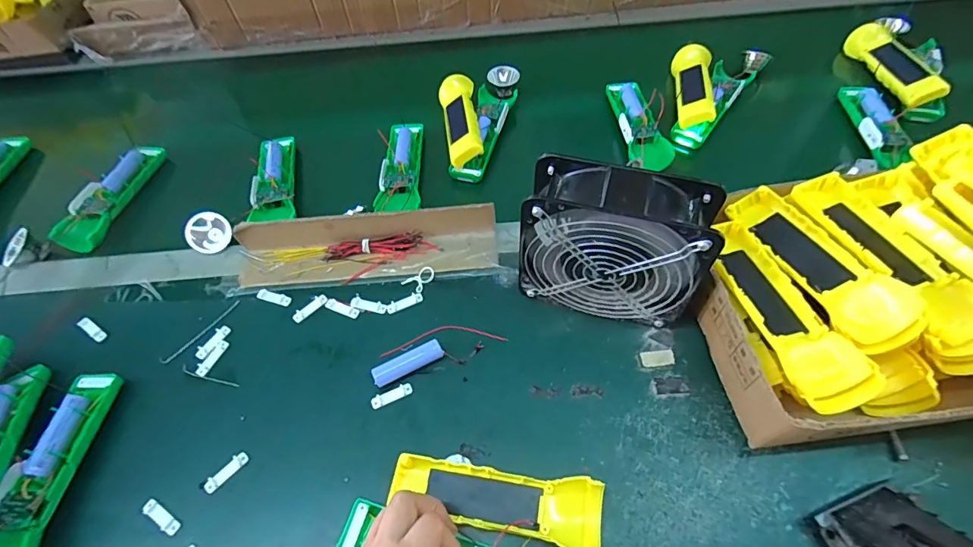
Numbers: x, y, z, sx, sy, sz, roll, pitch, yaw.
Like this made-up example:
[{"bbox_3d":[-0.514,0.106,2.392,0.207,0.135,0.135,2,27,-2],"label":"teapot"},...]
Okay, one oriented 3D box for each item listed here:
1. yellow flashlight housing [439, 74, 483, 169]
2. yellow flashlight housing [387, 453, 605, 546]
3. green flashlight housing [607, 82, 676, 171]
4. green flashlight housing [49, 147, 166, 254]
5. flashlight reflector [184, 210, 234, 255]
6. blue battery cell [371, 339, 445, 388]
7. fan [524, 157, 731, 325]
[{"bbox_3d":[-0.034,-0.198,0.599,0.045,0.037,0.159,-6,56,-1],"label":"yellow flashlight housing"},{"bbox_3d":[0.007,0.175,0.366,0.163,0.019,0.048,9,57,10],"label":"yellow flashlight housing"},{"bbox_3d":[0.196,-0.195,0.595,0.055,0.019,0.175,-2,56,2],"label":"green flashlight housing"},{"bbox_3d":[-0.453,-0.100,0.563,0.049,0.022,0.170,8,57,9],"label":"green flashlight housing"},{"bbox_3d":[-0.311,-0.046,0.525,0.019,0.047,0.044,24,99,40],"label":"flashlight reflector"},{"bbox_3d":[-0.073,0.081,0.430,0.066,0.018,0.018,-25,58,-13],"label":"blue battery cell"},{"bbox_3d":[0.109,-0.021,0.410,0.147,0.150,0.060,12,58,11],"label":"fan"}]

